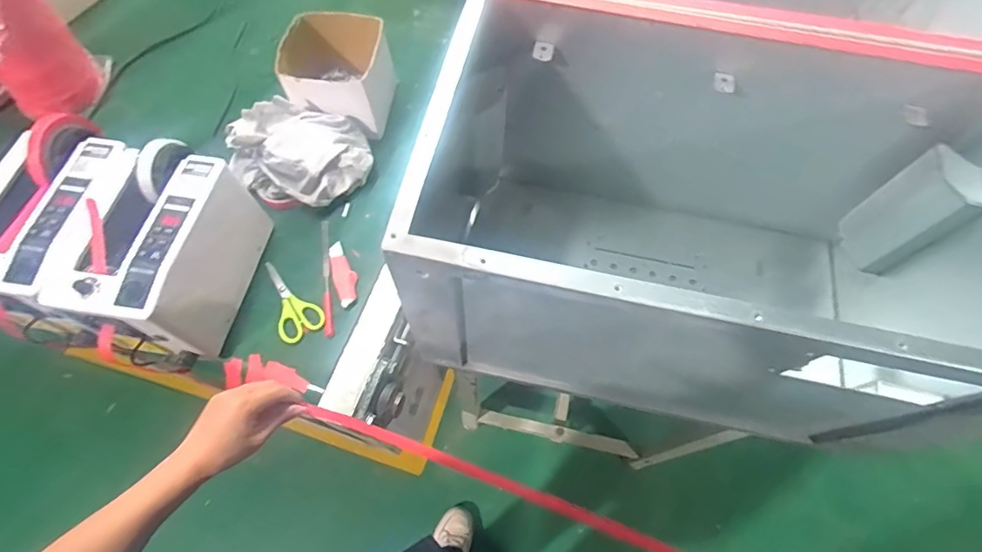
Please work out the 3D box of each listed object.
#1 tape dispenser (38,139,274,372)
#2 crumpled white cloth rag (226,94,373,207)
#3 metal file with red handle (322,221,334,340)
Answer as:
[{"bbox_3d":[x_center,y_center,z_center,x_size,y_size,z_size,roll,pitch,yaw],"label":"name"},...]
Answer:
[{"bbox_3d":[-0.392,-0.028,0.618,0.144,0.150,0.236,10,66,5],"label":"tape dispenser"},{"bbox_3d":[-0.282,-0.180,0.720,0.205,0.093,0.135,6,66,3],"label":"crumpled white cloth rag"},{"bbox_3d":[-0.226,0.000,0.680,0.013,0.013,0.175,-10,66,-5],"label":"metal file with red handle"}]

